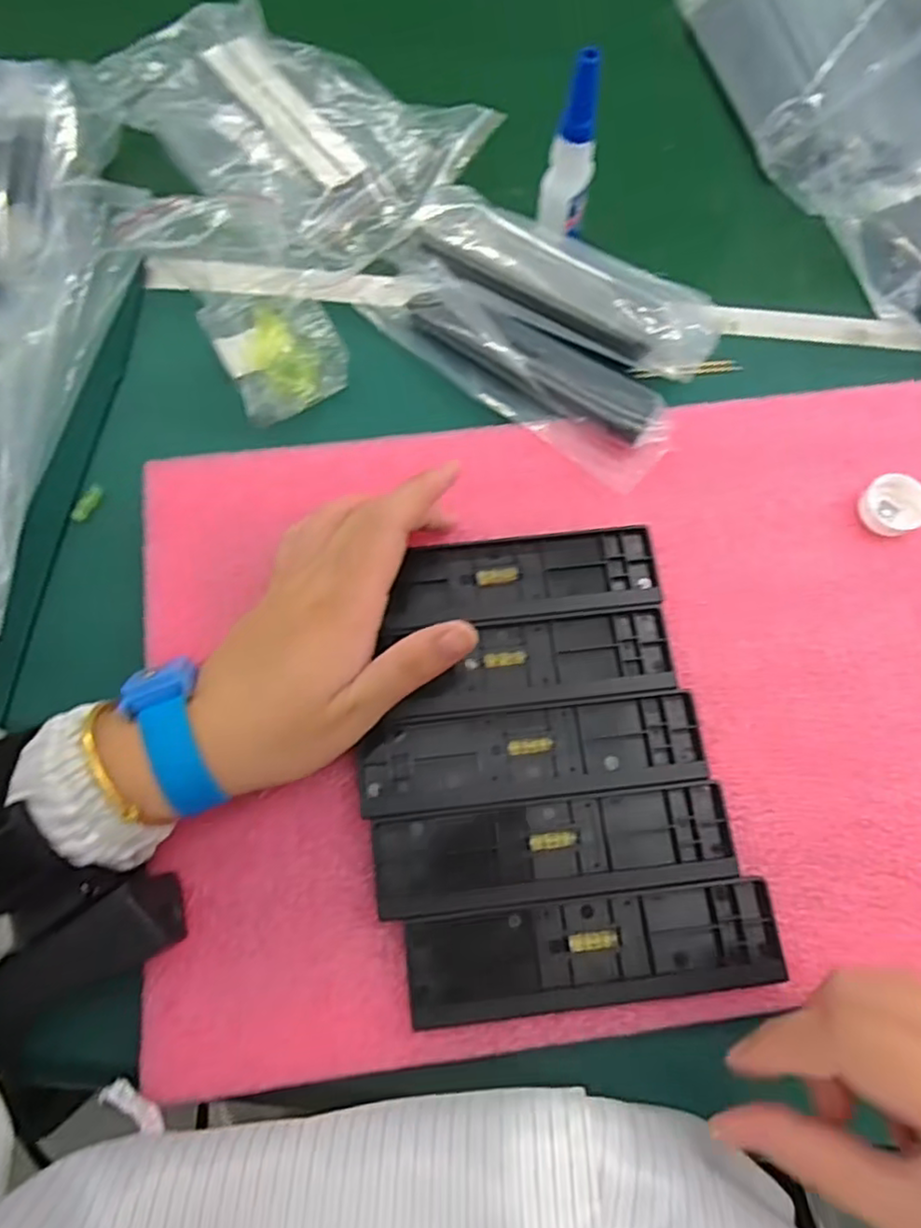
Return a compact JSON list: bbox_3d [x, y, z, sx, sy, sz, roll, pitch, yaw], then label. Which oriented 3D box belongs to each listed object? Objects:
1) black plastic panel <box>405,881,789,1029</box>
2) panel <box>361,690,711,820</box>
[{"bbox_3d":[0.058,0.146,0.290,0.158,0.005,0.043,-6,72,-2],"label":"black plastic panel"},{"bbox_3d":[0.033,0.064,0.313,0.157,0.007,0.042,-6,72,-2],"label":"panel"}]

